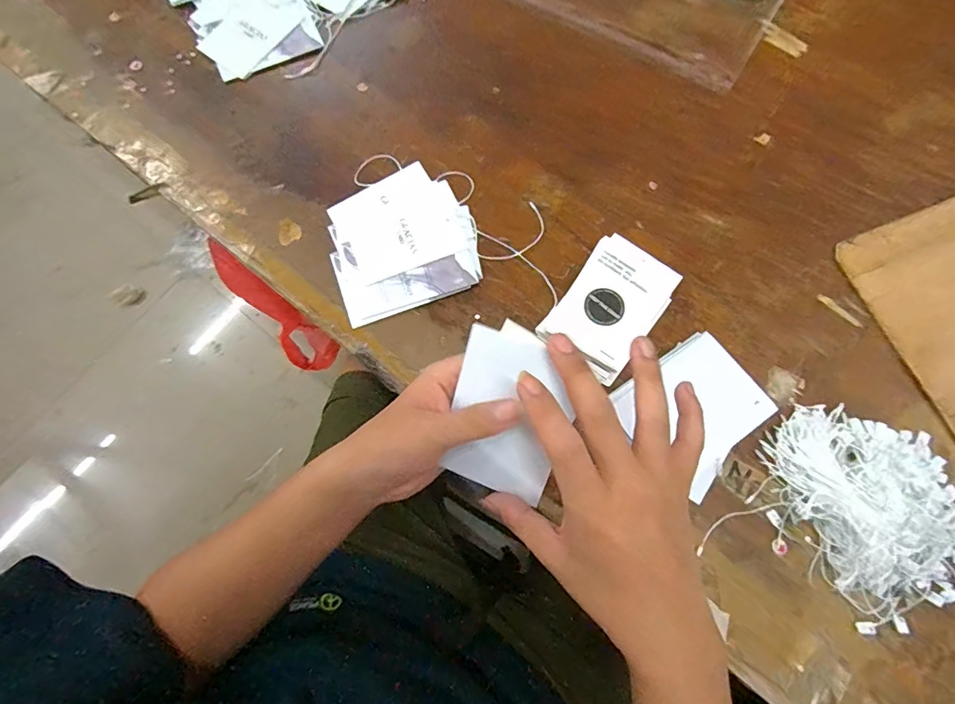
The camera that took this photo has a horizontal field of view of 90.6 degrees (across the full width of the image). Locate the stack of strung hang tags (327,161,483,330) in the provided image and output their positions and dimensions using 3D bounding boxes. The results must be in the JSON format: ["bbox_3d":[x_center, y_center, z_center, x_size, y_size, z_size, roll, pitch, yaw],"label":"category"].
[{"bbox_3d":[-0.064,-0.095,0.398,0.119,0.007,0.123,-19,75,-3],"label":"stack of strung hang tags"}]

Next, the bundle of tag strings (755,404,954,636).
[{"bbox_3d":[0.280,0.101,0.319,0.112,0.037,0.145,-23,75,-4],"label":"bundle of tag strings"}]

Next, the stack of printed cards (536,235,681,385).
[{"bbox_3d":[0.100,-0.032,0.365,0.066,0.032,0.099,36,79,10],"label":"stack of printed cards"}]

